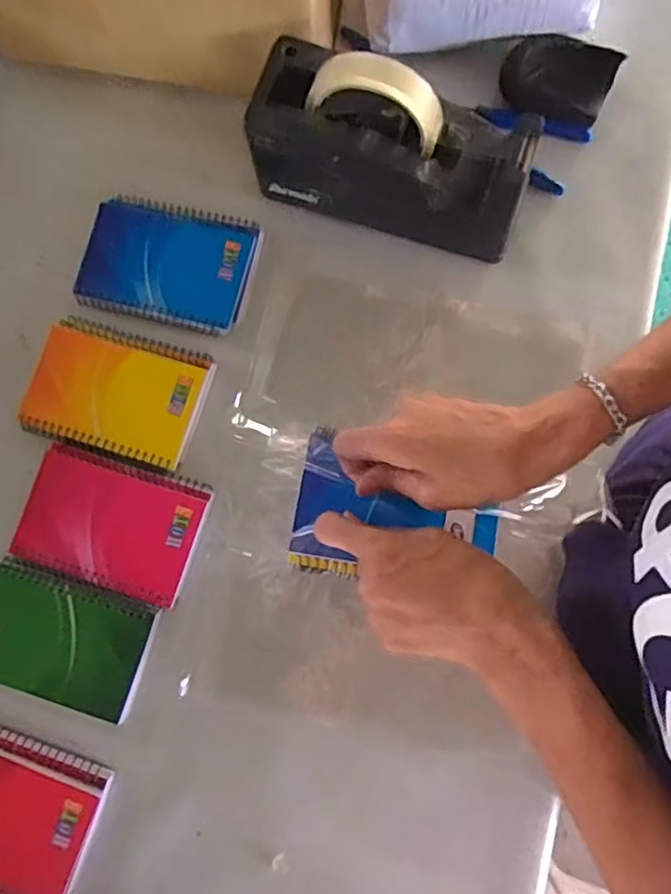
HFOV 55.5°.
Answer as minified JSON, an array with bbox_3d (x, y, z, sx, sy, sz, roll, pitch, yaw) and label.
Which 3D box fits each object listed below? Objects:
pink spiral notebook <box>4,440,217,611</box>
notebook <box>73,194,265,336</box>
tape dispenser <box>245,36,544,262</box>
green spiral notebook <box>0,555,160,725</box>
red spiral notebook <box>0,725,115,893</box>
[{"bbox_3d":[-0.165,0.055,0.472,0.128,0.008,0.091,17,79,5],"label":"pink spiral notebook"},{"bbox_3d":[-0.132,-0.147,0.507,0.131,0.013,0.098,12,79,4],"label":"notebook"},{"bbox_3d":[0.042,-0.217,0.464,0.195,0.126,0.074,21,80,5],"label":"tape dispenser"},{"bbox_3d":[-0.202,0.139,0.466,0.130,0.012,0.085,18,79,5],"label":"green spiral notebook"},{"bbox_3d":[-0.233,0.252,0.440,0.131,0.006,0.097,19,80,5],"label":"red spiral notebook"}]

